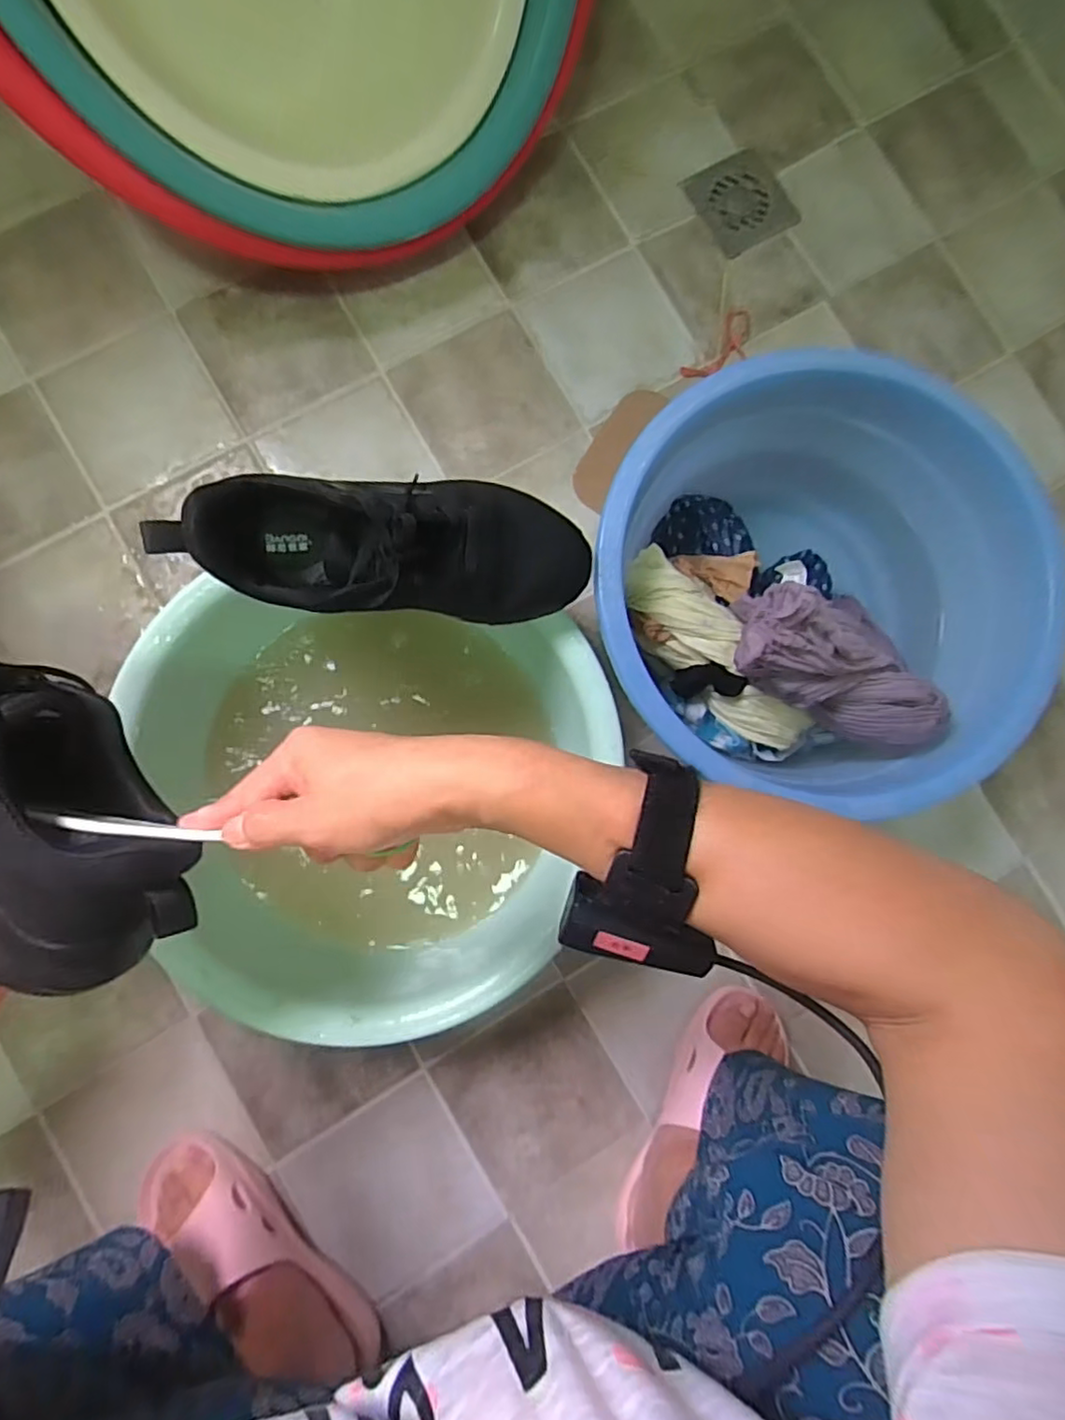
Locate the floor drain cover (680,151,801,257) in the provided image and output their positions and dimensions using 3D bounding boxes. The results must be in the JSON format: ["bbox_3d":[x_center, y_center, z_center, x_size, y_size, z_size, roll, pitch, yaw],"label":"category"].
[{"bbox_3d":[0.231,-0.562,0.724,0.101,0.009,0.104,-29,87,-6],"label":"floor drain cover"}]

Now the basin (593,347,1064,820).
[{"bbox_3d":[0.228,-0.095,0.571,0.353,0.199,0.335,0,84,-4],"label":"basin"}]

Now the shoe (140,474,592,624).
[{"bbox_3d":[-0.100,-0.115,0.460,0.282,0.090,0.099,-1,86,-4],"label":"shoe"}]

